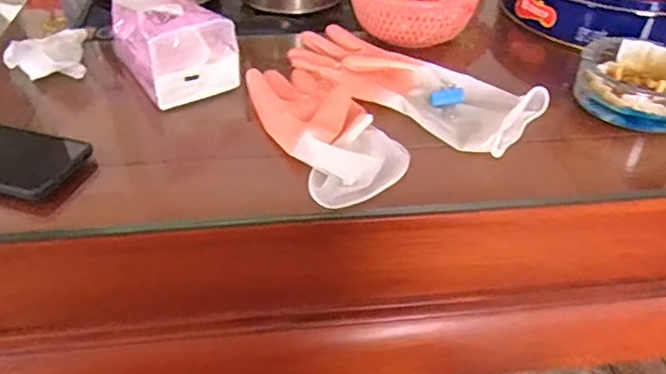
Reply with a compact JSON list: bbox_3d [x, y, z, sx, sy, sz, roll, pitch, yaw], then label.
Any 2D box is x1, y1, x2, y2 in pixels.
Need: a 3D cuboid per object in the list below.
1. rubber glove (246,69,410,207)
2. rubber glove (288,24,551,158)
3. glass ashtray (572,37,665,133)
[{"bbox_3d":[-0.013,-0.064,0.543,0.094,0.032,0.201,-18,45,-21],"label":"rubber glove"},{"bbox_3d":[0.076,-0.111,0.605,0.272,0.030,0.124,23,45,23],"label":"rubber glove"},{"bbox_3d":[0.325,-0.108,0.595,0.119,0.054,0.107,22,45,23],"label":"glass ashtray"}]

